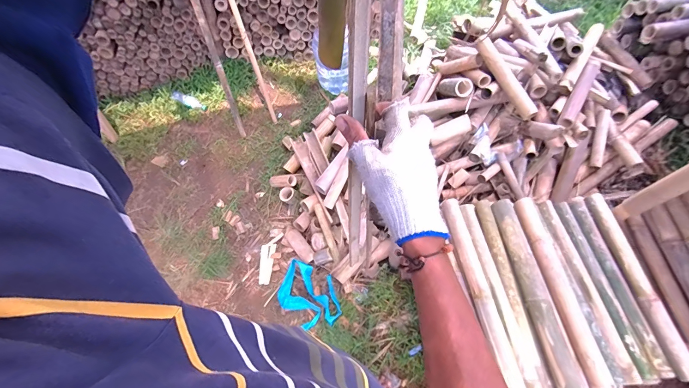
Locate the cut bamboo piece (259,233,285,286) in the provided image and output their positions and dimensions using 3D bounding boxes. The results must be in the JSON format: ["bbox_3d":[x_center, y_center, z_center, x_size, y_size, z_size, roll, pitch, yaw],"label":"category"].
[{"bbox_3d":[-0.372,0.309,1.610,0.085,0.016,0.248,9,63,9],"label":"cut bamboo piece"}]

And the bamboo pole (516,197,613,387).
[{"bbox_3d":[0.780,0.333,1.221,0.081,0.054,0.702,-8,62,0],"label":"bamboo pole"}]

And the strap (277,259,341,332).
[{"bbox_3d":[-0.157,0.452,1.455,0.305,0.086,0.238,25,67,16],"label":"strap"}]

